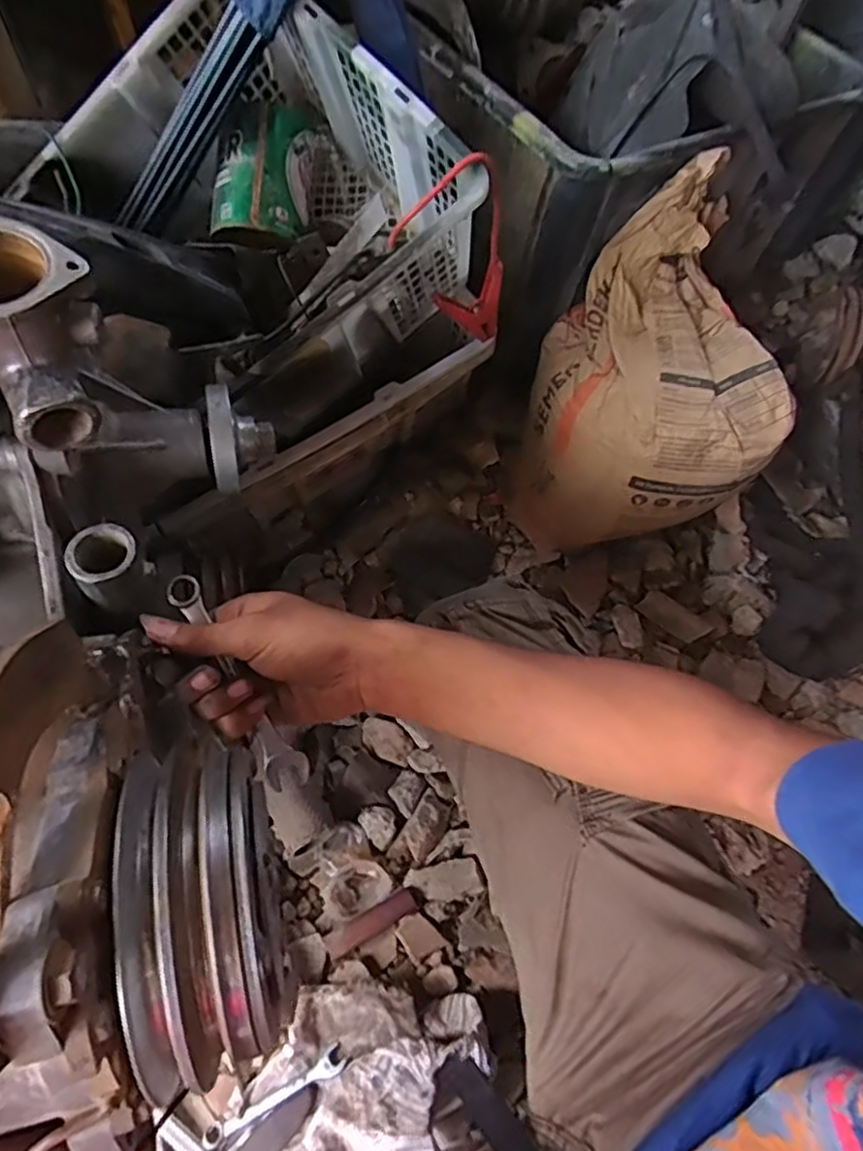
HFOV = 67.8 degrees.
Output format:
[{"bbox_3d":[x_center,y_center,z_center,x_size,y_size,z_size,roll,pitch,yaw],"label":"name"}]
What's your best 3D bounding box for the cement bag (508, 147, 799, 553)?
[{"bbox_3d":[0.283,-0.249,0.833,0.293,0.287,0.347,9,64,3],"label":"cement bag"}]

